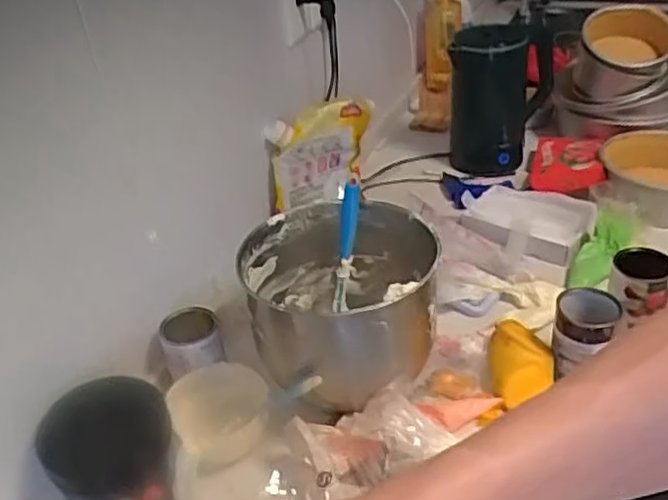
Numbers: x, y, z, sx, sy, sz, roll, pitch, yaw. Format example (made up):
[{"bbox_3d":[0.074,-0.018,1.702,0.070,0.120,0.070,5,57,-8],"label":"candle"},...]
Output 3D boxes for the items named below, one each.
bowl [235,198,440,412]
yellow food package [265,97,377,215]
[{"bbox_3d":[0.007,0.059,0.822,0.212,0.145,0.232,-4,34,3],"label":"bowl"},{"bbox_3d":[-0.025,-0.156,1.127,0.189,0.161,0.050,-22,37,-23],"label":"yellow food package"}]

